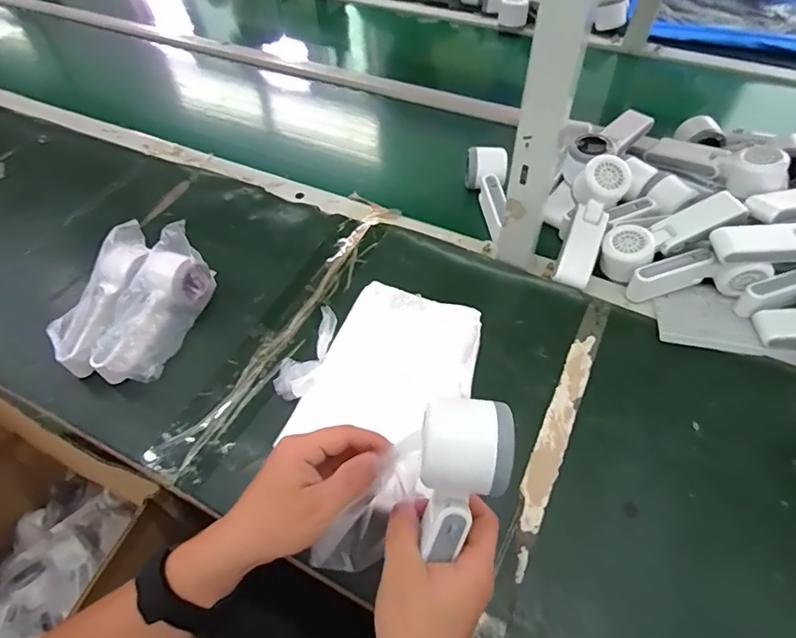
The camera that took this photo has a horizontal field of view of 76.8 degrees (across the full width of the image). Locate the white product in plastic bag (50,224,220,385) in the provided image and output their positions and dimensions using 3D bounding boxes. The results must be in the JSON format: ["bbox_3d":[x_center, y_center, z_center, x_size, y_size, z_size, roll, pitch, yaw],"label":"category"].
[{"bbox_3d":[-0.297,-0.021,0.586,0.122,0.081,0.195,14,54,12],"label":"white product in plastic bag"}]

